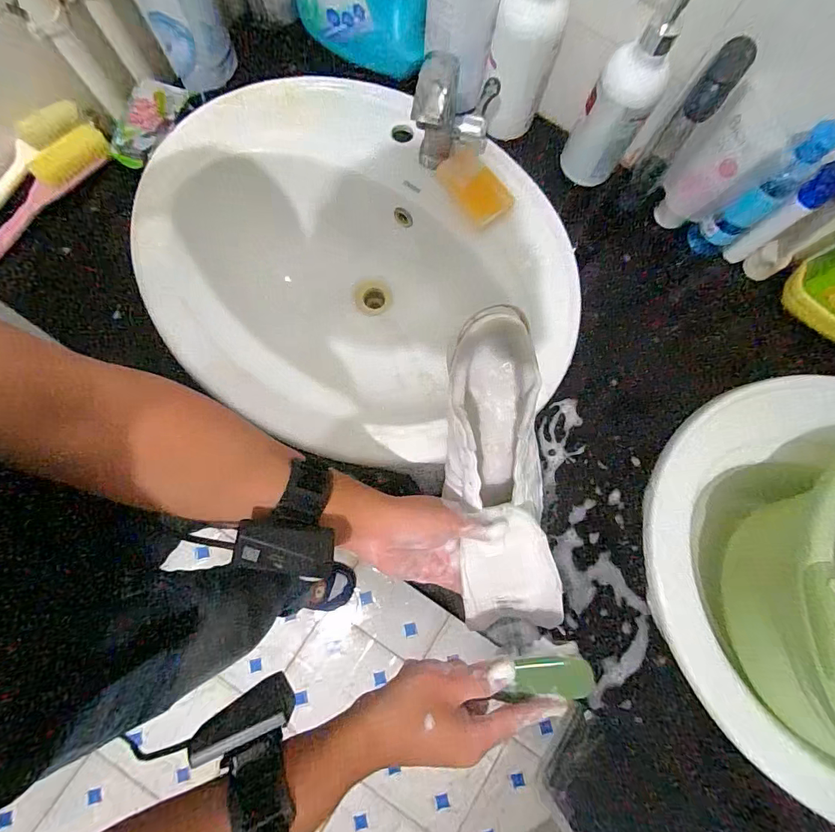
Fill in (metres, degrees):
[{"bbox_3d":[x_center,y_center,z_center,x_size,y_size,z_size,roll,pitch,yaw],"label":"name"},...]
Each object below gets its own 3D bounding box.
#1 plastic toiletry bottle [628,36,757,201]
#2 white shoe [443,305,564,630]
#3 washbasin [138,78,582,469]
[{"bbox_3d":[0.276,-0.298,0.434,0.032,0.155,0.043,35,80,4],"label":"plastic toiletry bottle"},{"bbox_3d":[0.080,0.052,0.392,0.090,0.104,0.275,-3,84,-2],"label":"white shoe"},{"bbox_3d":[-0.074,-0.165,0.542,0.521,0.154,0.405,37,80,4],"label":"washbasin"}]

